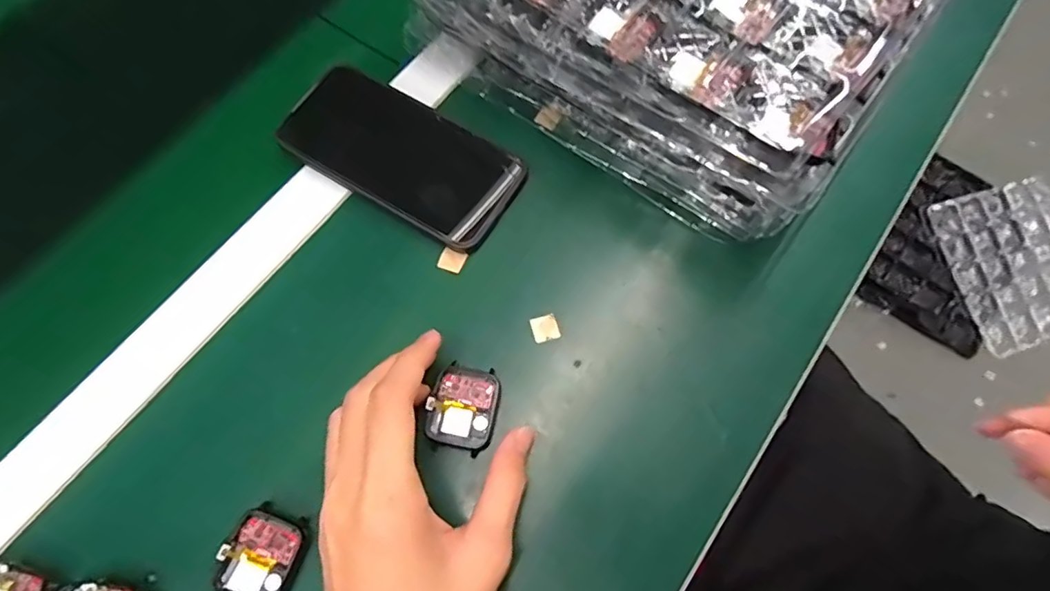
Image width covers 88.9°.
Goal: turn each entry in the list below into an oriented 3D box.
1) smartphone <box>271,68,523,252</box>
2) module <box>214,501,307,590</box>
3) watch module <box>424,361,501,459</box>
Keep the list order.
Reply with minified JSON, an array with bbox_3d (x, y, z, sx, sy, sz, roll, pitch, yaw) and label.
[{"bbox_3d":[-0.081,-0.095,0.355,0.156,0.011,0.077,31,73,8],"label":"smartphone"},{"bbox_3d":[-0.136,0.136,0.277,0.036,0.010,0.045,17,70,8],"label":"module"},{"bbox_3d":[-0.034,0.062,0.301,0.037,0.008,0.045,14,70,6],"label":"watch module"}]

